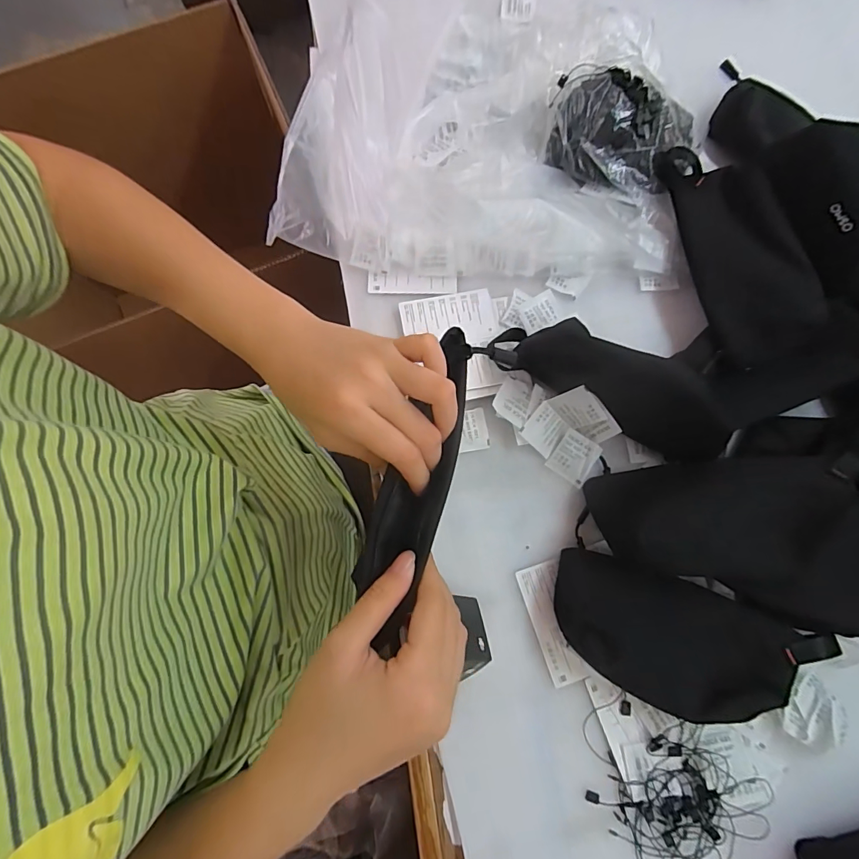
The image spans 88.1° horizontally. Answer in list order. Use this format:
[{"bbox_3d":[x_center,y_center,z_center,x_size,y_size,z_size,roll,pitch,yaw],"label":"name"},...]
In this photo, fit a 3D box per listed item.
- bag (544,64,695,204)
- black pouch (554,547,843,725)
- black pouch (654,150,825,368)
[{"bbox_3d":[0.187,-0.301,0.439,0.140,0.049,0.123,29,80,6],"label":"bag"},{"bbox_3d":[0.202,0.174,0.358,0.208,0.045,0.100,17,79,4],"label":"black pouch"},{"bbox_3d":[0.278,-0.164,0.403,0.073,0.036,0.207,-17,79,-3],"label":"black pouch"}]

